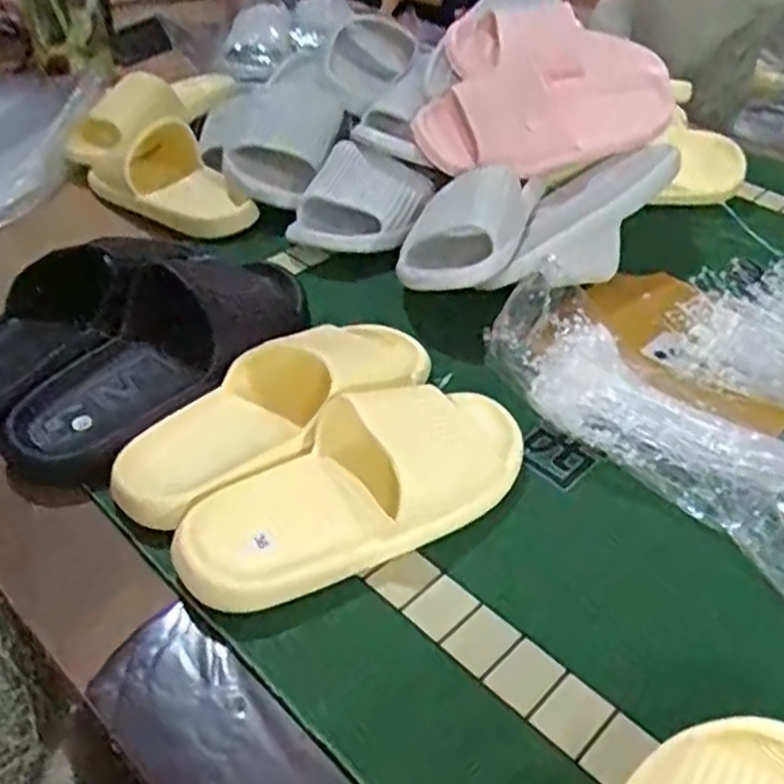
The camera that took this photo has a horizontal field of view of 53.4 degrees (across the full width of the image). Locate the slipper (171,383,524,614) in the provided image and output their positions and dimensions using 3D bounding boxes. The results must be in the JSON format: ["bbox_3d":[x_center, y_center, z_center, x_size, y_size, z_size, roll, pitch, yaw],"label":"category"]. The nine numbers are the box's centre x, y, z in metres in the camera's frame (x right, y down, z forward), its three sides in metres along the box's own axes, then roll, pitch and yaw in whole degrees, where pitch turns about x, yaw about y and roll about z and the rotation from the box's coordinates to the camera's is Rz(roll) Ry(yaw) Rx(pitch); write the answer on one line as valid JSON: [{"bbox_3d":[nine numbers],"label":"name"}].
[{"bbox_3d":[-0.016,0.058,0.495,0.241,0.058,0.103,-29,48,-31],"label":"slipper"}]

